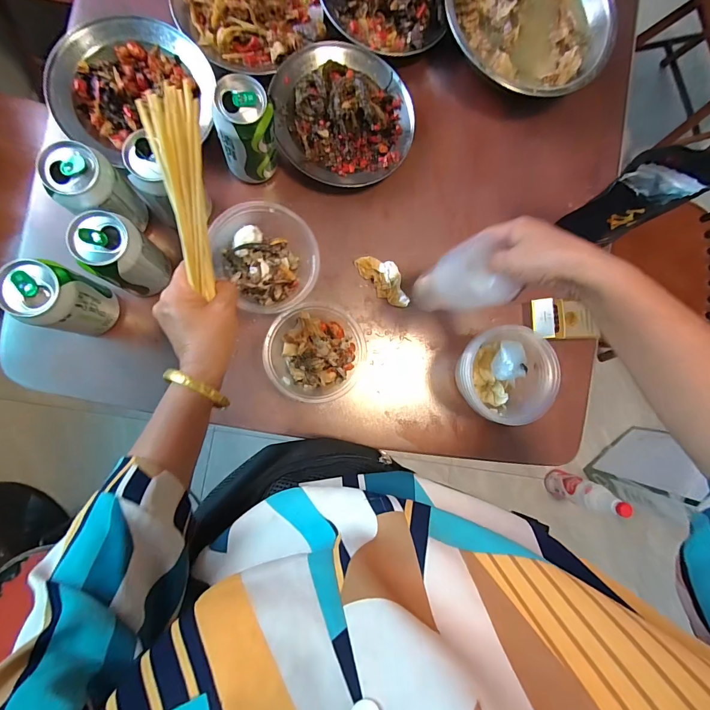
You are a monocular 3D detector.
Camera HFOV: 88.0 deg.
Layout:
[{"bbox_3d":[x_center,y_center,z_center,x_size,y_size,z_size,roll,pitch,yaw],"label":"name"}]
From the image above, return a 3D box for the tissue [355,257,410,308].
[{"bbox_3d":[0.043,-0.104,0.503,0.043,0.018,0.087,-39,93,-9],"label":"tissue"}]

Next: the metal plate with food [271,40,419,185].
[{"bbox_3d":[-0.015,-0.322,0.492,0.179,0.042,0.174,-11,88,-9],"label":"metal plate with food"}]

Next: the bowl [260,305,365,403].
[{"bbox_3d":[-0.045,-0.004,0.466,0.127,0.066,0.118,0,87,-8],"label":"bowl"}]

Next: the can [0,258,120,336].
[{"bbox_3d":[-0.308,-0.057,0.389,0.058,0.103,0.061,0,87,-8],"label":"can"}]

